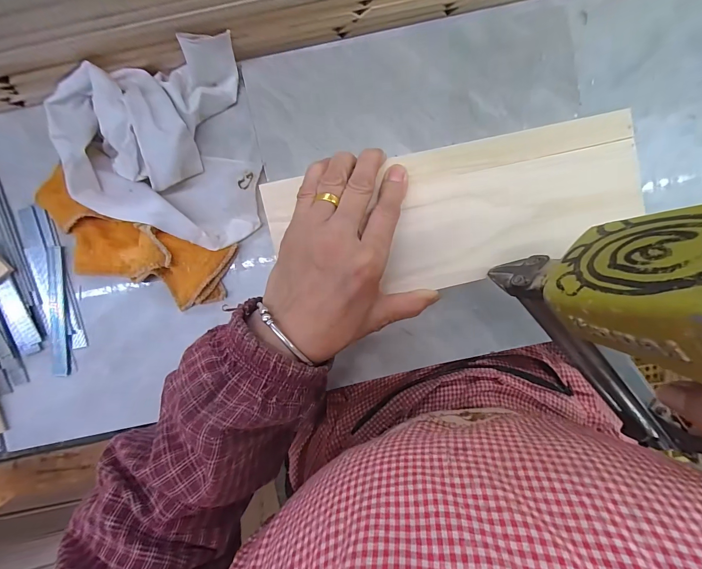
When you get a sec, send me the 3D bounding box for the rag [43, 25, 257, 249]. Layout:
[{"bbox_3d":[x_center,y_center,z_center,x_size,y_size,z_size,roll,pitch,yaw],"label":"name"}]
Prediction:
[{"bbox_3d":[-0.155,-0.104,0.269,0.142,0.040,0.149,-11,94,-3],"label":"rag"}]

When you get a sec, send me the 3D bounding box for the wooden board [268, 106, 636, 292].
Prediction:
[{"bbox_3d":[0.084,-0.051,0.239,0.275,0.014,0.095,-13,94,-4],"label":"wooden board"}]

